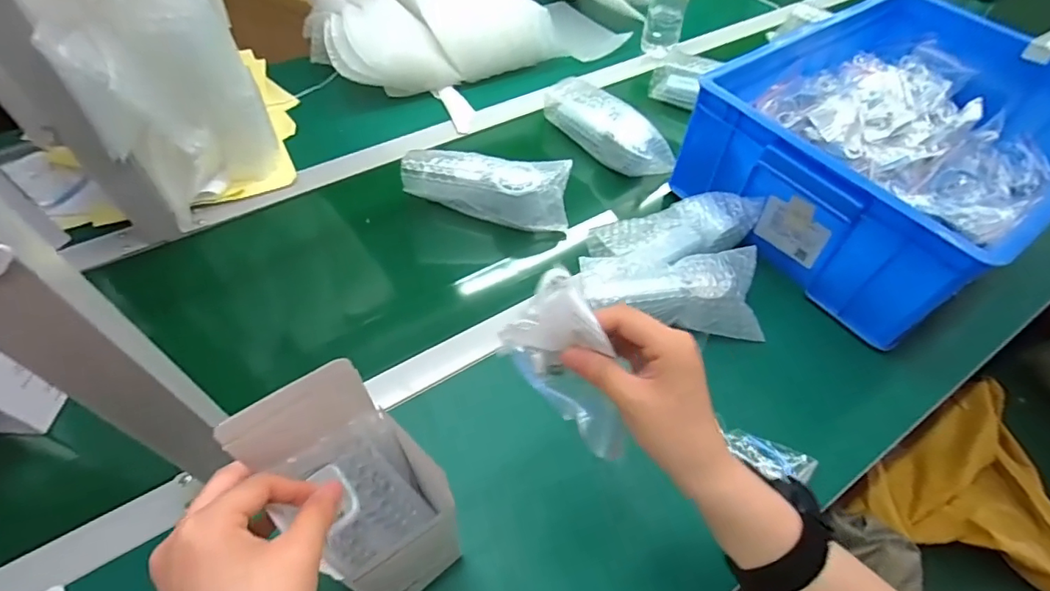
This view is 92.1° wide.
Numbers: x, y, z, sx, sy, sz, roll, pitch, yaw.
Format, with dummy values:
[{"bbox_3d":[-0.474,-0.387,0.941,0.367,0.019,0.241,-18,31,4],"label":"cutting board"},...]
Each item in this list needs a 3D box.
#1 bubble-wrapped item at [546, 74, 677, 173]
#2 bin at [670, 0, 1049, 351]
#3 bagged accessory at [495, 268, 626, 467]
[{"bbox_3d":[0.117,-0.250,0.735,0.087,0.064,0.199,-33,62,-24],"label":"bubble-wrapped item"},{"bbox_3d":[0.476,-0.198,0.656,0.456,0.153,0.347,-30,61,-23],"label":"bin"},{"bbox_3d":[0.023,0.042,0.290,0.051,0.109,0.036,-29,21,-22],"label":"bagged accessory"}]

